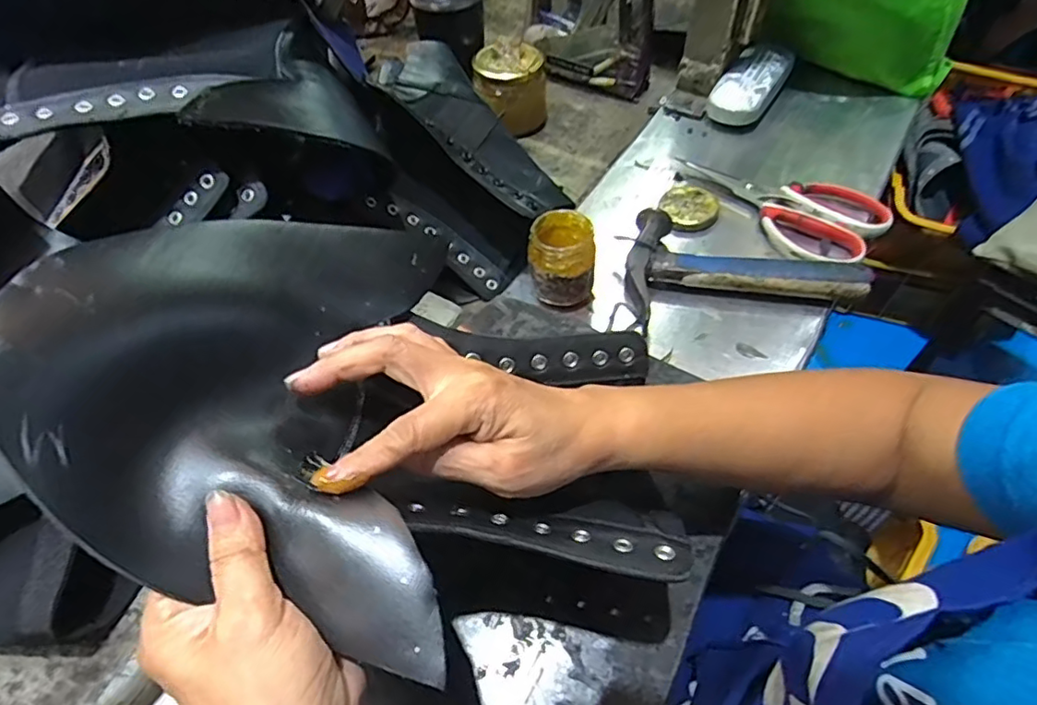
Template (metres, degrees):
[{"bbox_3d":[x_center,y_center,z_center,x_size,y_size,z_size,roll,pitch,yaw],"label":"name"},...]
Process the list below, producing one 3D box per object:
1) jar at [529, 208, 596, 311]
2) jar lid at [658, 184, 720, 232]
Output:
[{"bbox_3d":[0.038,-0.081,0.526,0.055,0.071,0.058,-2,53,3],"label":"jar"},{"bbox_3d":[0.174,-0.148,0.599,0.057,0.010,0.059,-2,53,3],"label":"jar lid"}]

